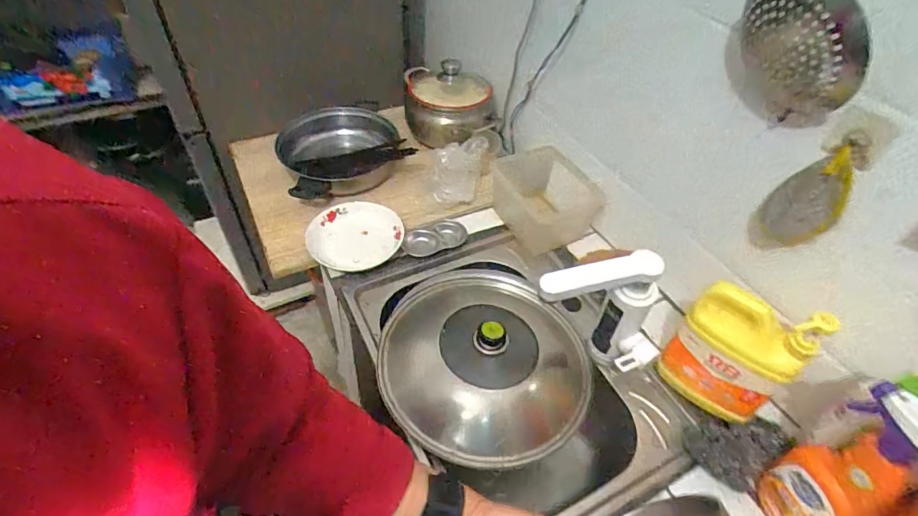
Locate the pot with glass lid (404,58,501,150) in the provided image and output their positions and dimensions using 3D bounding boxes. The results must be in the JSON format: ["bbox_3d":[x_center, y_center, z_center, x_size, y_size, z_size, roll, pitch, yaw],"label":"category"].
[{"bbox_3d":[-0.022,-0.350,1.091,0.226,0.150,0.235,2,48,-3],"label":"pot with glass lid"}]

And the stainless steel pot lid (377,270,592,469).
[{"bbox_3d":[0.042,0.153,0.775,0.331,0.104,0.342,2,48,-3],"label":"stainless steel pot lid"}]

